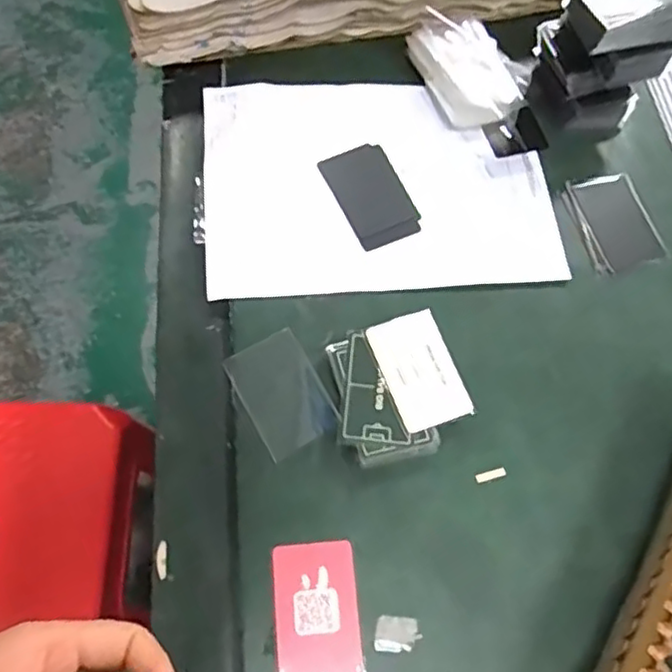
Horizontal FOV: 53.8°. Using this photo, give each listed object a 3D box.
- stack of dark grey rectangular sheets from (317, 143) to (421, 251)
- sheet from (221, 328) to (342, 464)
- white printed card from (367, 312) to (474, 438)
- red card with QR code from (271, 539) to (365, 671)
[{"bbox_3d":[0.030,-0.121,0.565,0.059,0.009,0.095,-23,71,-13],"label":"stack of dark grey rectangular sheets"},{"bbox_3d":[-0.040,0.042,0.490,0.057,0.005,0.086,-31,72,0],"label":"sheet"},{"bbox_3d":[0.062,0.025,0.491,0.055,0.004,0.087,-18,70,-14],"label":"white printed card"},{"bbox_3d":[-0.013,0.182,0.438,0.055,0.004,0.086,-6,68,-2],"label":"red card with QR code"}]

